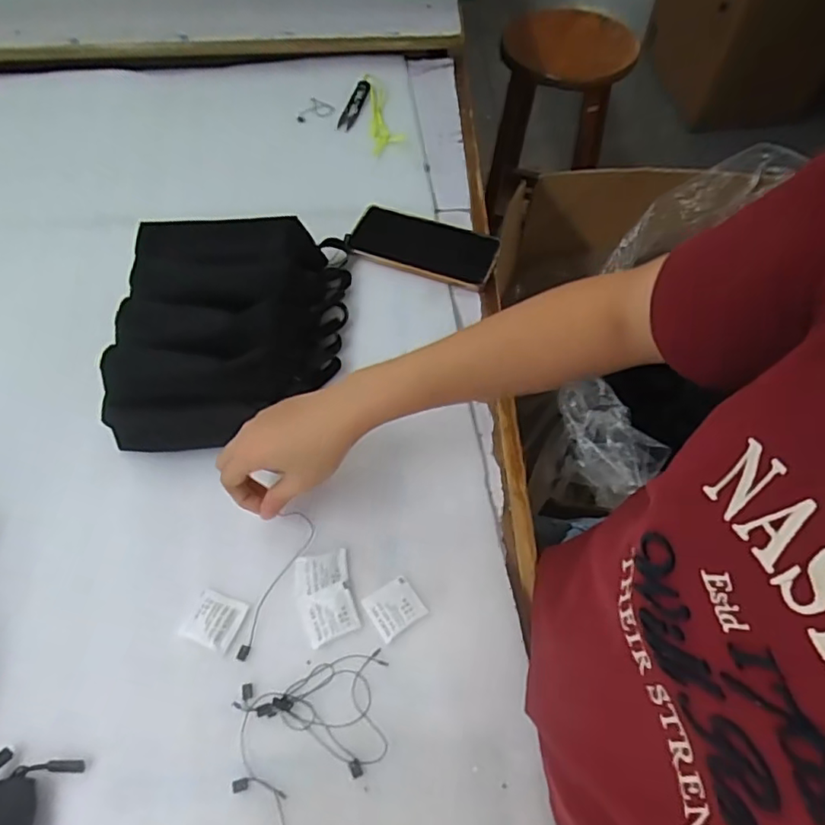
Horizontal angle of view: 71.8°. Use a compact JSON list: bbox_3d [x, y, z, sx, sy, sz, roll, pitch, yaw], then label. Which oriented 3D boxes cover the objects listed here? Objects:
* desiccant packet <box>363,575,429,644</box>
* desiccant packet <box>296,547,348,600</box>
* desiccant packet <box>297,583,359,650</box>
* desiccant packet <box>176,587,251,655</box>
[{"bbox_3d":[-0.014,0.152,0.446,0.039,0.007,0.039,-31,62,-15],"label":"desiccant packet"},{"bbox_3d":[-0.074,0.129,0.460,0.043,0.004,0.033,-12,59,-4],"label":"desiccant packet"},{"bbox_3d":[-0.064,0.156,0.443,0.040,0.004,0.038,-20,60,-9],"label":"desiccant packet"},{"bbox_3d":[-0.155,0.161,0.443,0.040,0.007,0.038,17,61,13],"label":"desiccant packet"}]

